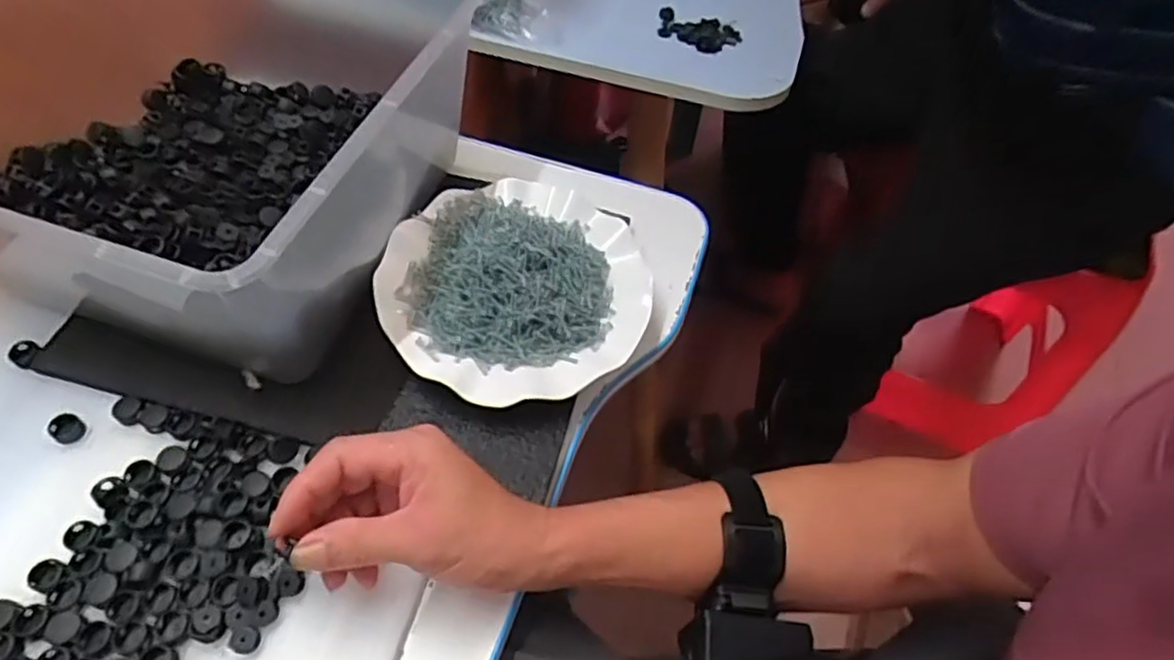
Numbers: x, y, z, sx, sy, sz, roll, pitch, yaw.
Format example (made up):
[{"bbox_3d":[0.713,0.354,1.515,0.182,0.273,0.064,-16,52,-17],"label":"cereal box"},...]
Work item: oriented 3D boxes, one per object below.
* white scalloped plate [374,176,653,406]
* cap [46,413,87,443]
[{"bbox_3d":[-0.046,-0.033,0.480,0.181,0.043,0.175,2,55,-3],"label":"white scalloped plate"},{"bbox_3d":[-0.315,0.058,0.421,0.018,0.008,0.017,2,55,-3],"label":"cap"}]

